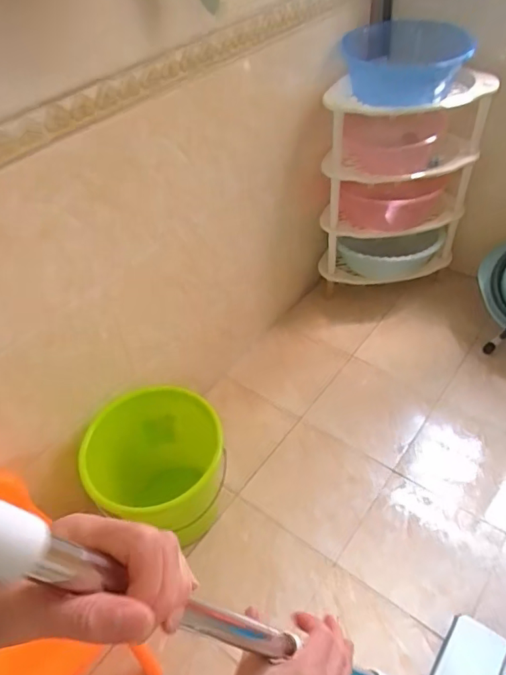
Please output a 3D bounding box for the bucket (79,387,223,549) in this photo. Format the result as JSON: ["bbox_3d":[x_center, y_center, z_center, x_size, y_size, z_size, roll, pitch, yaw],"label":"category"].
[{"bbox_3d":[-0.213,0.338,1.218,0.304,0.288,0.320,-11,46,-6],"label":"bucket"}]

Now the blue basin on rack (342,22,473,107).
[{"bbox_3d":[0.419,-0.752,1.398,0.342,0.140,0.291,7,47,12],"label":"blue basin on rack"}]

